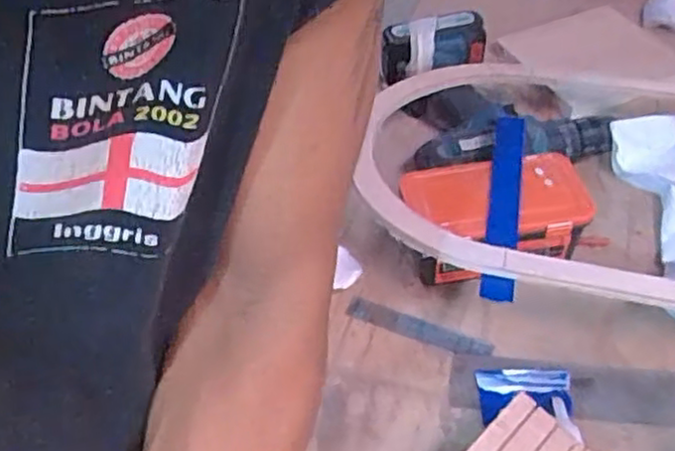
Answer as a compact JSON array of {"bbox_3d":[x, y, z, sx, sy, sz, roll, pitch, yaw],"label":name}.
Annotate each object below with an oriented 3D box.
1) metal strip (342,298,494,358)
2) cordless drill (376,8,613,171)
[{"bbox_3d":[0.065,0.084,0.572,0.119,0.004,0.021,18,48,19],"label":"metal strip"},{"bbox_3d":[0.150,-0.134,0.712,0.179,0.063,0.226,-9,47,-4],"label":"cordless drill"}]

